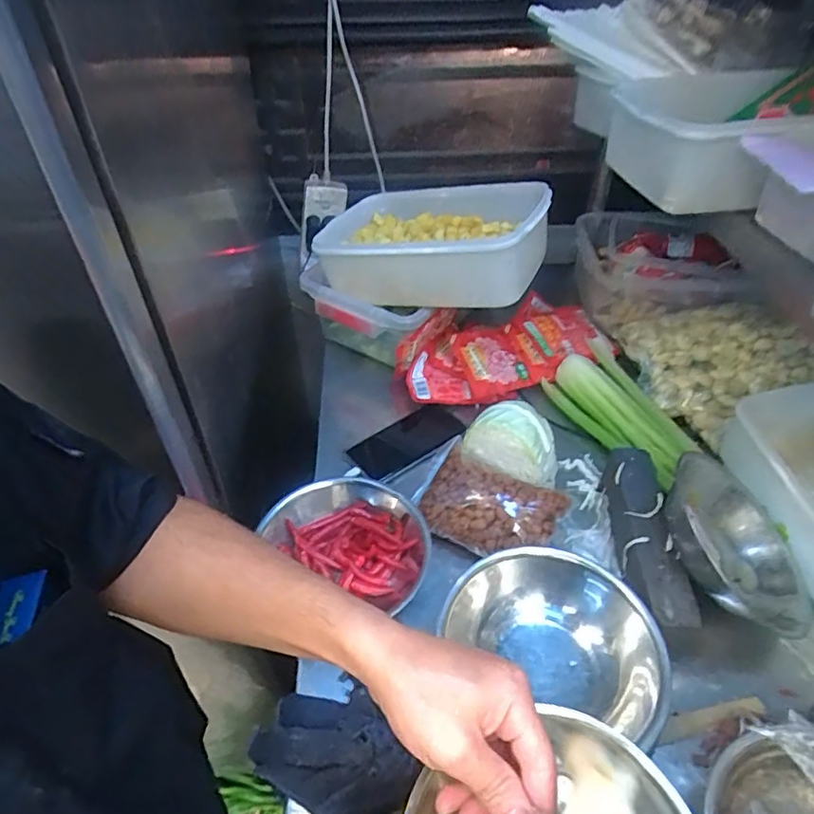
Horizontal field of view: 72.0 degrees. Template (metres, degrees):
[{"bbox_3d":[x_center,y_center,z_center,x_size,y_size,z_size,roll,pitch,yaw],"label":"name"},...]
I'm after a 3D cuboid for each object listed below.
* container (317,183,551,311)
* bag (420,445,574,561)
[{"bbox_3d":[0.037,-0.260,0.843,0.321,0.117,0.257,10,44,11],"label":"container"},{"bbox_3d":[0.095,0.113,0.633,0.149,0.046,0.095,20,47,21],"label":"bag"}]

